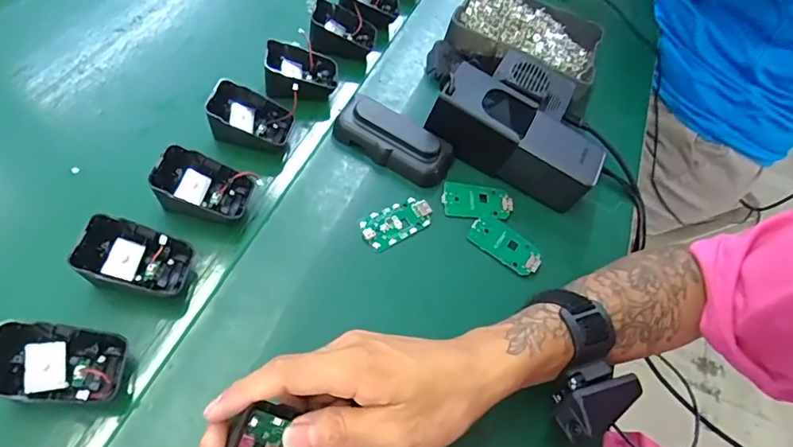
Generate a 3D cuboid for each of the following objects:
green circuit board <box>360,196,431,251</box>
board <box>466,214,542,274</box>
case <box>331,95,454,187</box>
[{"bbox_3d":[0.001,-0.003,0.411,0.063,0.012,0.033,-32,65,-18],"label":"green circuit board"},{"bbox_3d":[0.093,0.017,0.422,0.062,0.006,0.033,32,64,16],"label":"board"},{"bbox_3d":[-0.002,-0.077,0.443,0.104,0.031,0.050,24,62,12],"label":"case"}]

